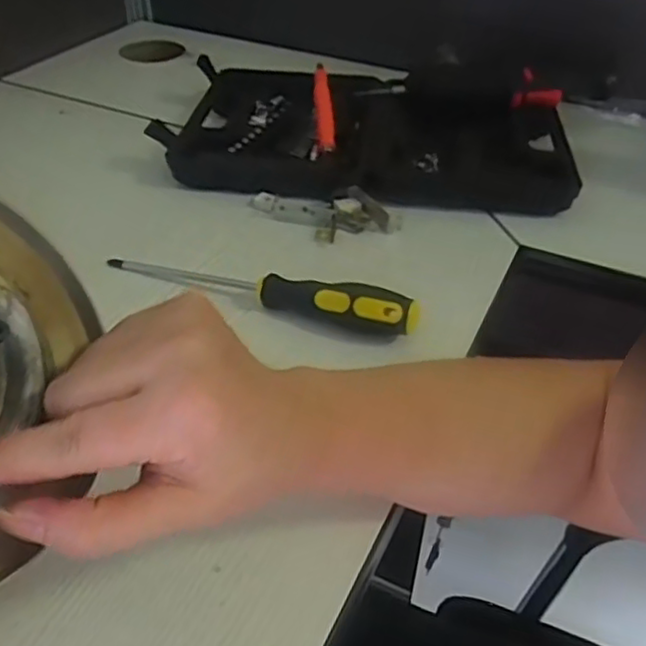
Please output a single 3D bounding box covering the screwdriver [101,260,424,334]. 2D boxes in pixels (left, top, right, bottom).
[{"bbox_3d":[-0.045,-0.025,0.437,0.215,0.030,0.021,14,42,14],"label":"screwdriver"}]

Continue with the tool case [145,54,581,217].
[{"bbox_3d":[0.041,-0.184,0.618,0.355,0.055,0.220,4,41,4],"label":"tool case"}]

